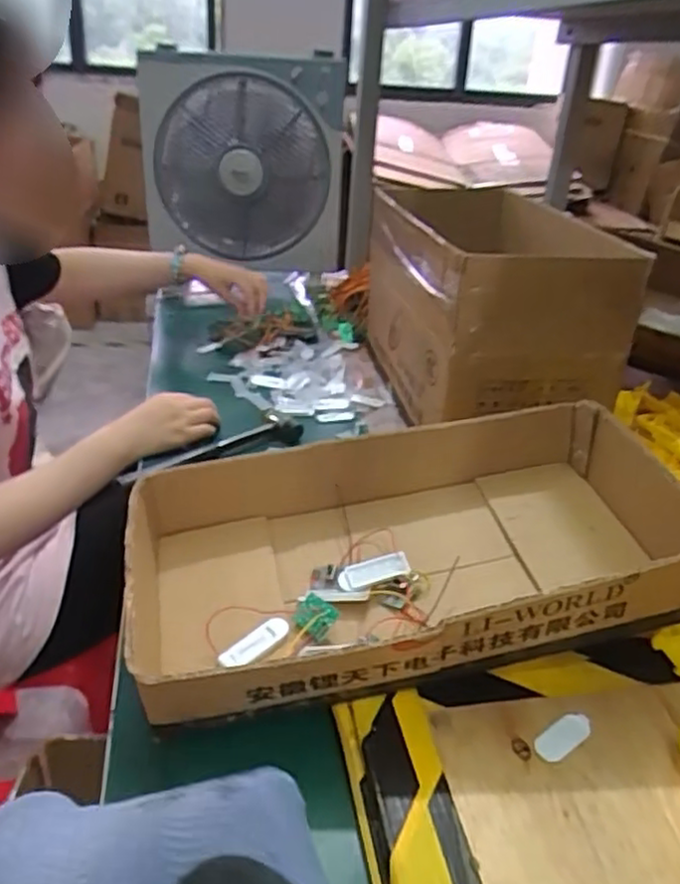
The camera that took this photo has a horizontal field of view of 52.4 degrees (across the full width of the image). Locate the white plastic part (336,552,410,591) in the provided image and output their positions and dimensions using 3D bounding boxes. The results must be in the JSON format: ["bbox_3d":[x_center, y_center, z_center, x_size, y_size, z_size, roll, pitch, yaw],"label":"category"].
[{"bbox_3d":[0.028,0.108,0.571,0.058,0.007,0.022,-12,58,-9],"label":"white plastic part"}]

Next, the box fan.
[{"bbox_3d":[-0.200,-0.538,1.354,0.411,0.391,0.140,8,29,8],"label":"box fan"}]

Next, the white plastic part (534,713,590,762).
[{"bbox_3d":[0.154,0.204,0.477,0.052,0.004,0.020,-17,35,-33],"label":"white plastic part"}]

